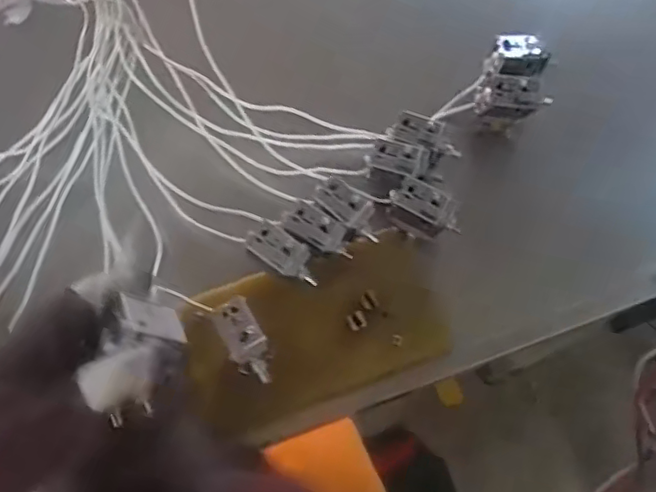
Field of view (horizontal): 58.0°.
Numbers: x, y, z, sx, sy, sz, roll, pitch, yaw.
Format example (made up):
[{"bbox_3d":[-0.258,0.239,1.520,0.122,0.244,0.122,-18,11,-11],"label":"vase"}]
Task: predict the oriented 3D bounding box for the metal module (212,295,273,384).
[{"bbox_3d":[-0.050,0.057,0.358,0.023,0.009,0.056,-27,72,-9],"label":"metal module"}]

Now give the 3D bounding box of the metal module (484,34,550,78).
[{"bbox_3d":[0.141,-0.140,0.438,0.042,0.019,0.026,10,70,4],"label":"metal module"}]

